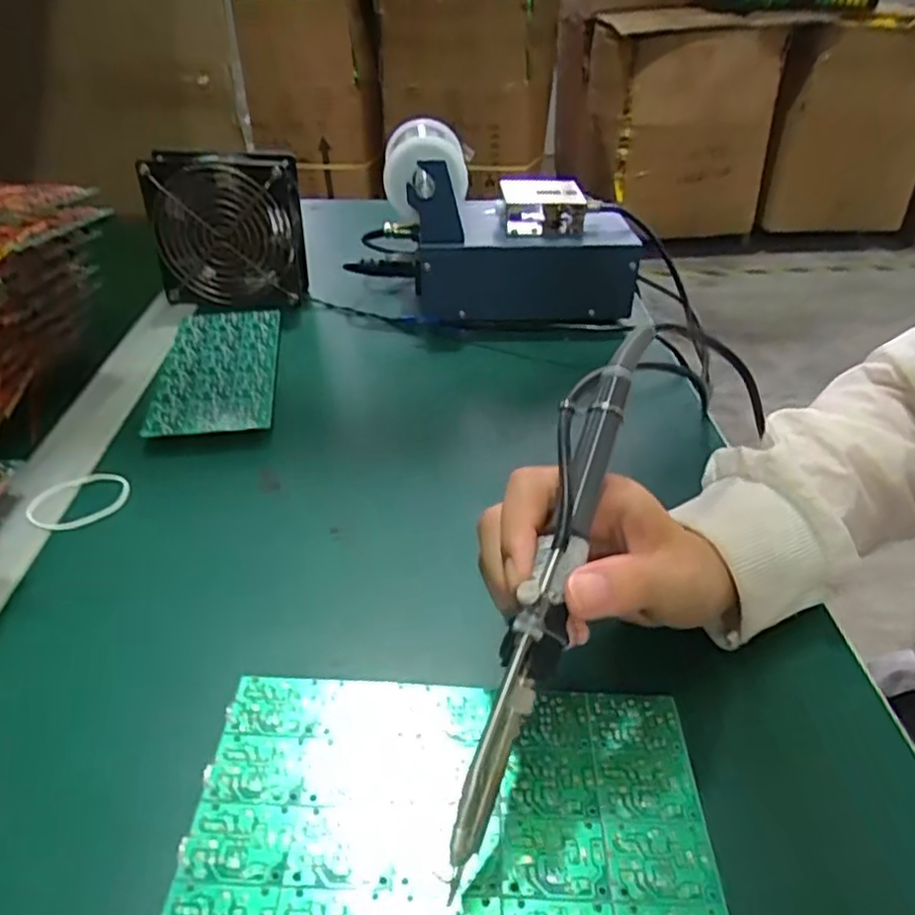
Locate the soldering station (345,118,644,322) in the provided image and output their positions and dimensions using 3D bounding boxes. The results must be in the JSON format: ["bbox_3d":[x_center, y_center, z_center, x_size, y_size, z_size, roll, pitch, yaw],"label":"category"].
[{"bbox_3d":[0.033,-0.190,0.585,0.231,0.142,0.110,0,35,0],"label":"soldering station"}]

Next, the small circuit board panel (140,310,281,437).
[{"bbox_3d":[-0.170,-0.065,0.497,0.077,0.004,0.164,-4,39,-8],"label":"small circuit board panel"}]

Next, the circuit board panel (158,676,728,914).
[{"bbox_3d":[-0.003,0.123,0.242,0.174,0.004,0.101,2,36,1],"label":"circuit board panel"}]

